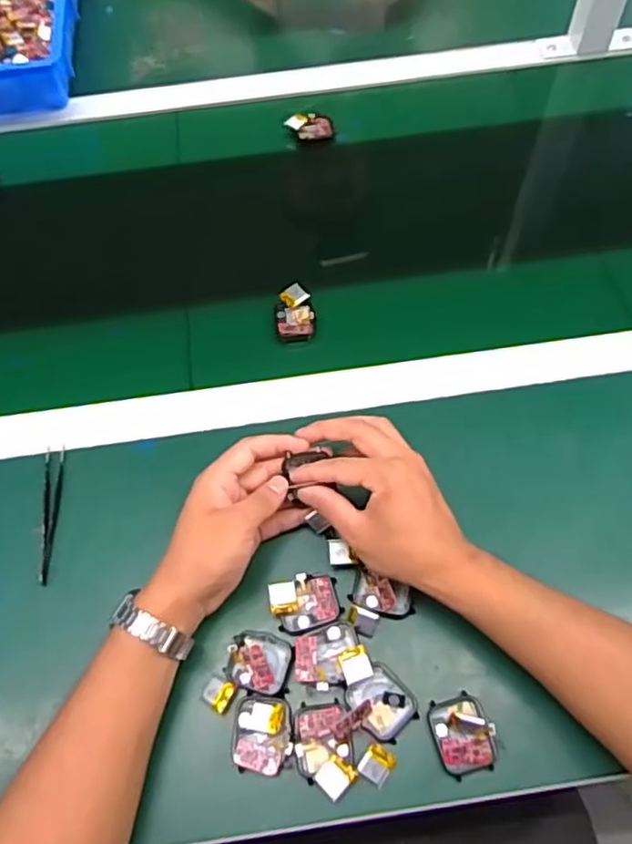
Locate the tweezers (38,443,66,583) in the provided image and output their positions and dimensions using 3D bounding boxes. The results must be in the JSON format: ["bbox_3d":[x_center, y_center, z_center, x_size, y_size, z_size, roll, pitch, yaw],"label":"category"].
[{"bbox_3d":[-0.215,0.073,0.522,0.016,0.004,0.116,-6,61,-1],"label":"tweezers"}]

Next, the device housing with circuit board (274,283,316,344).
[{"bbox_3d":[-0.020,-0.102,0.605,0.034,0.013,0.057,-9,61,-2],"label":"device housing with circuit board"}]

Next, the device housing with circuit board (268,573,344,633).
[{"bbox_3d":[-0.007,0.134,0.477,0.049,0.009,0.038,-16,62,-6],"label":"device housing with circuit board"}]

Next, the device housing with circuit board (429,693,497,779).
[{"bbox_3d":[0.099,0.209,0.431,0.038,0.018,0.047,-13,62,-5],"label":"device housing with circuit board"}]

